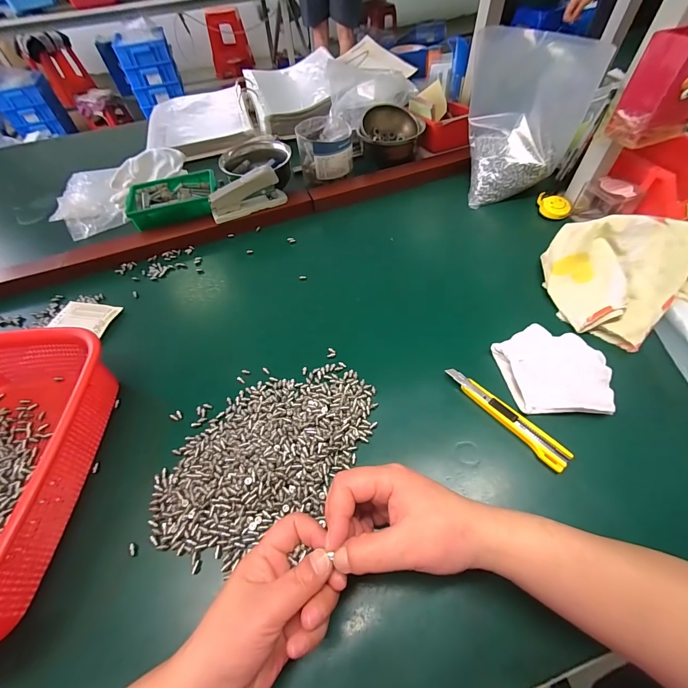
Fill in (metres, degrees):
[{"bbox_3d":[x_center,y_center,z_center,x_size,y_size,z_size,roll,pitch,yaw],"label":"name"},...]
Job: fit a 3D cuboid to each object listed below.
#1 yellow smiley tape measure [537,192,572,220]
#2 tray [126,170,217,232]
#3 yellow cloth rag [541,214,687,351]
[{"bbox_3d":[0.335,-0.220,0.517,0.053,0.014,0.040,28,89,24],"label":"yellow smiley tape measure"},{"bbox_3d":[-0.292,-0.249,0.561,0.146,0.038,0.116,-14,55,-6],"label":"tray"},{"bbox_3d":[0.331,-0.092,0.385,0.166,0.057,0.168,-33,58,-15],"label":"yellow cloth rag"}]

